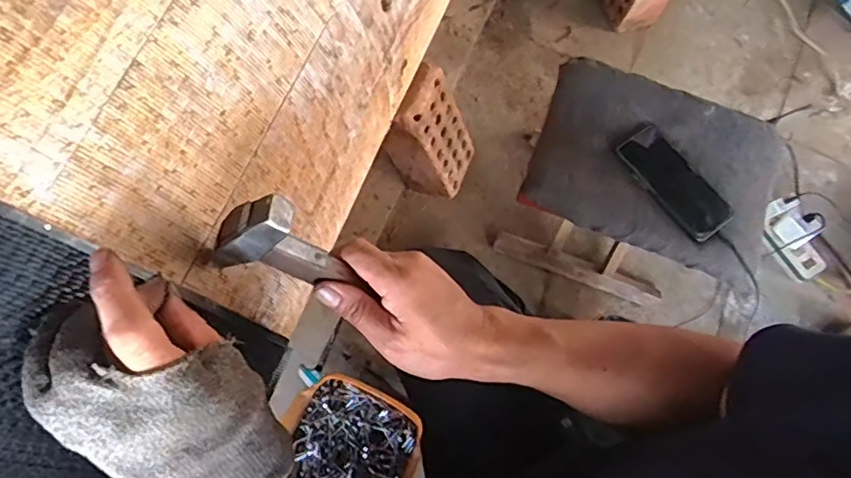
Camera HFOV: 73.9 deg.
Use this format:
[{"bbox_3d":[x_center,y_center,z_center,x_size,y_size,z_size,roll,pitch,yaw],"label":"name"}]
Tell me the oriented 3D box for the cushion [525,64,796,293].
[{"bbox_3d":[0.321,-0.096,0.778,0.340,0.047,0.238,19,72,5],"label":"cushion"}]

